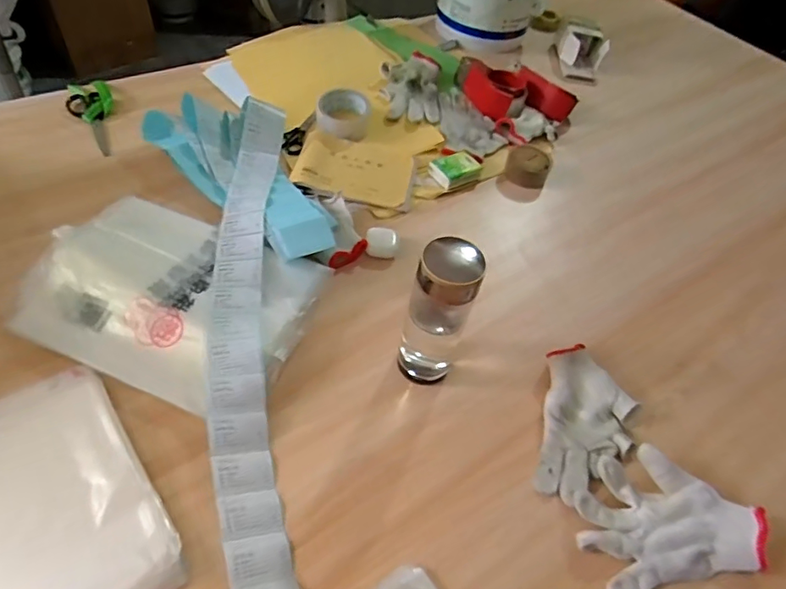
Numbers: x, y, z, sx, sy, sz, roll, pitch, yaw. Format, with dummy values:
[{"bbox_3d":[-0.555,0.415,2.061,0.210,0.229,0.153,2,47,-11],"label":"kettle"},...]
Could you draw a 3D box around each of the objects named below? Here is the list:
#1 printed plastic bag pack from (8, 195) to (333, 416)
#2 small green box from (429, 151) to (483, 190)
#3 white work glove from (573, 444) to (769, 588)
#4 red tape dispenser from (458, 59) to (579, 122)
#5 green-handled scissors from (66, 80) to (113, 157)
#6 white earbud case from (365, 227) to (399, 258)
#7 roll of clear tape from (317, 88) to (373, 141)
[{"bbox_3d":[-0.266,0.000,0.633,0.319,0.040,0.230,21,54,10],"label":"printed plastic bag pack"},{"bbox_3d":[0.104,-0.205,0.852,0.079,0.021,0.055,-25,59,-22],"label":"small green box"},{"bbox_3d":[0.276,0.226,0.533,0.178,0.038,0.123,-7,54,-11],"label":"white work glove"},{"bbox_3d":[0.234,-0.375,0.981,0.220,0.052,0.106,9,52,-1],"label":"red tape dispenser"},{"bbox_3d":[-0.478,-0.291,0.842,0.068,0.024,0.184,-24,59,-22],"label":"green-handled scissors"},{"bbox_3d":[-0.016,-0.074,0.742,0.045,0.021,0.041,5,53,-2],"label":"white earbud case"},{"bbox_3d":[-0.082,-0.307,0.884,0.088,0.044,0.090,5,51,-6],"label":"roll of clear tape"}]

